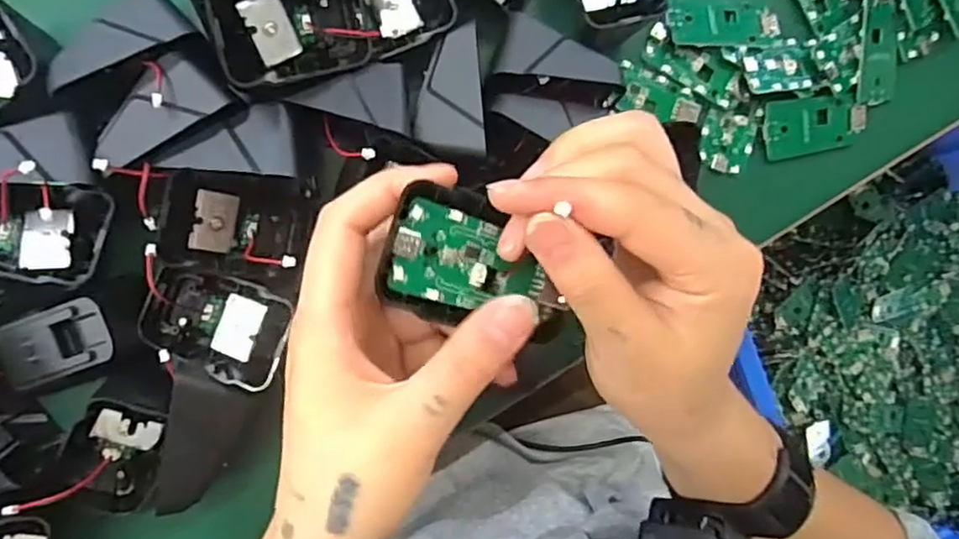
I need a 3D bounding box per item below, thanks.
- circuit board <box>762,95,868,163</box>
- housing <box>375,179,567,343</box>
[{"bbox_3d":[0.191,-0.082,0.370,0.061,0.004,0.031,-11,91,-9],"label":"circuit board"},{"bbox_3d":[0.002,-0.002,0.225,0.065,0.014,0.045,14,91,-7],"label":"housing"}]

